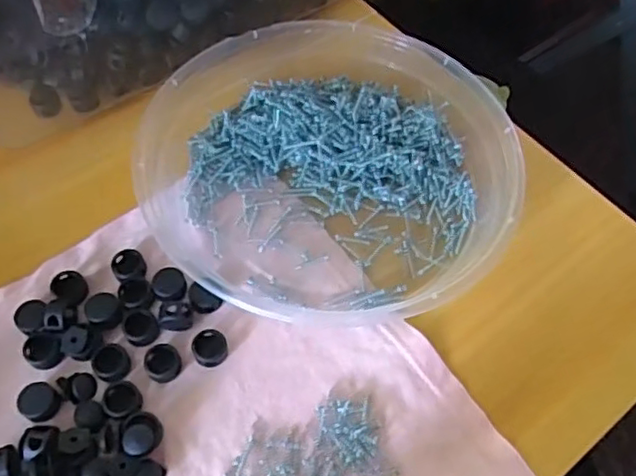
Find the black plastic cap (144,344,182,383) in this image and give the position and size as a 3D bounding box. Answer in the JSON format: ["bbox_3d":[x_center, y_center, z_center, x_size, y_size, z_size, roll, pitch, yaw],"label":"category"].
[{"bbox_3d":[-0.075,0.061,0.301,0.016,0.008,0.017,1,58,-2],"label":"black plastic cap"}]

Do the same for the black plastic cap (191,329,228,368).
[{"bbox_3d":[-0.054,0.054,0.307,0.017,0.007,0.017,1,58,-2],"label":"black plastic cap"}]

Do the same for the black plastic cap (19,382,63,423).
[{"bbox_3d":[-0.131,0.077,0.290,0.017,0.007,0.017,1,58,-2],"label":"black plastic cap"}]

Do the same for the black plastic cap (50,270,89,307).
[{"bbox_3d":[-0.128,0.025,0.320,0.019,0.010,0.017,41,65,20],"label":"black plastic cap"}]

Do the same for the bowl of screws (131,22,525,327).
[{"bbox_3d":[0.006,-0.045,0.353,0.198,0.039,0.180,1,58,-2],"label":"bowl of screws"}]

